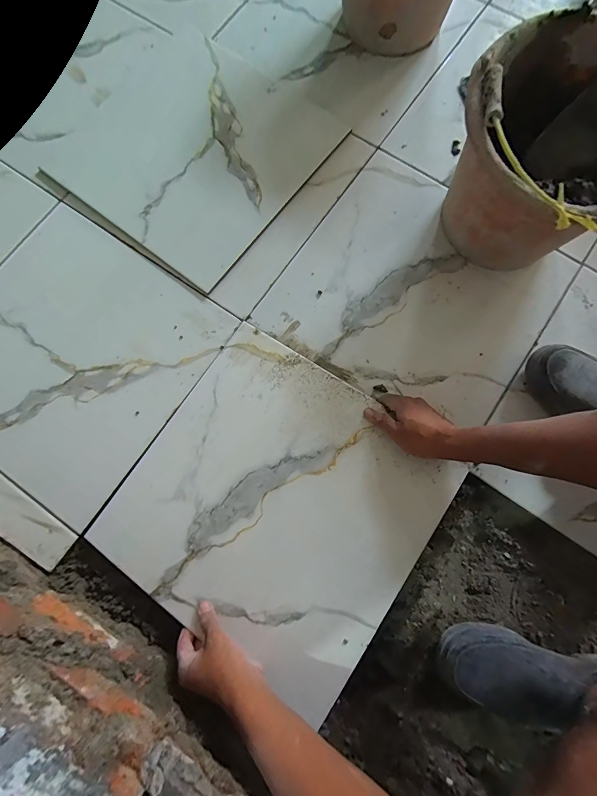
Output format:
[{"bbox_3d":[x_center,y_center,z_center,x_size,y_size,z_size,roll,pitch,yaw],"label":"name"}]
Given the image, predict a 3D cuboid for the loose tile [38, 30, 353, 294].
[{"bbox_3d":[-0.192,-0.445,0.626,0.410,0.016,0.406,36,80,9],"label":"loose tile"}]

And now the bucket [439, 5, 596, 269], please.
[{"bbox_3d":[0.328,-0.305,0.482,0.273,0.212,0.254,0,79,1],"label":"bucket"}]

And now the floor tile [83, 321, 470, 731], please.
[{"bbox_3d":[-0.031,0.141,0.487,0.389,0.011,0.382,32,81,11],"label":"floor tile"}]

